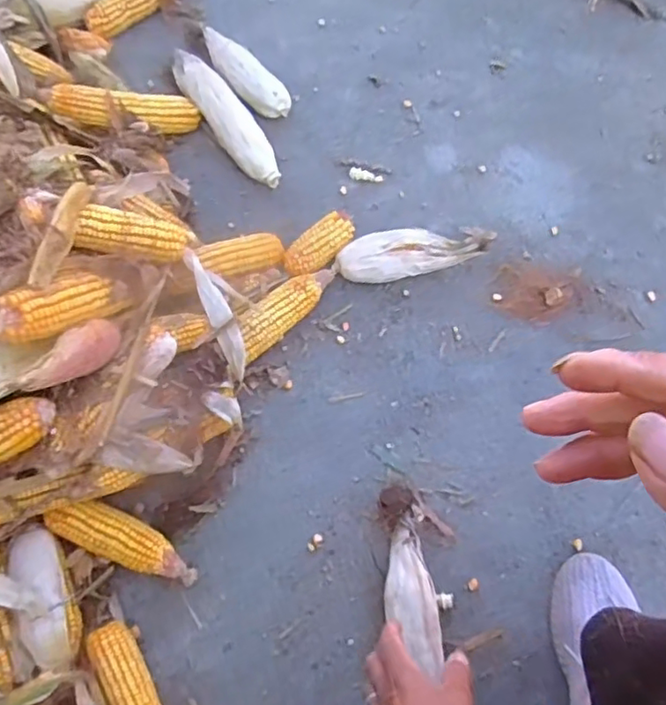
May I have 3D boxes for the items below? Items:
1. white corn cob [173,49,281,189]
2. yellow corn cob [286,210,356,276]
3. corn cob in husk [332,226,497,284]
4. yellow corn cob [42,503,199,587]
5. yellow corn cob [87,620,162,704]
[{"bbox_3d":[-0.153,-0.335,0.852,0.057,0.046,0.264,-34,73,-9],"label":"white corn cob"},{"bbox_3d":[-0.015,-0.136,0.780,0.107,0.046,0.047,-40,74,-11],"label":"yellow corn cob"},{"bbox_3d":[0.108,-0.126,0.775,0.208,0.050,0.063,-14,71,-3],"label":"corn cob in husk"},{"bbox_3d":[-0.229,0.207,0.664,0.173,0.047,0.051,22,73,9],"label":"yellow corn cob"},{"bbox_3d":[-0.197,0.356,0.609,0.046,0.046,0.167,-27,72,-7],"label":"yellow corn cob"}]

